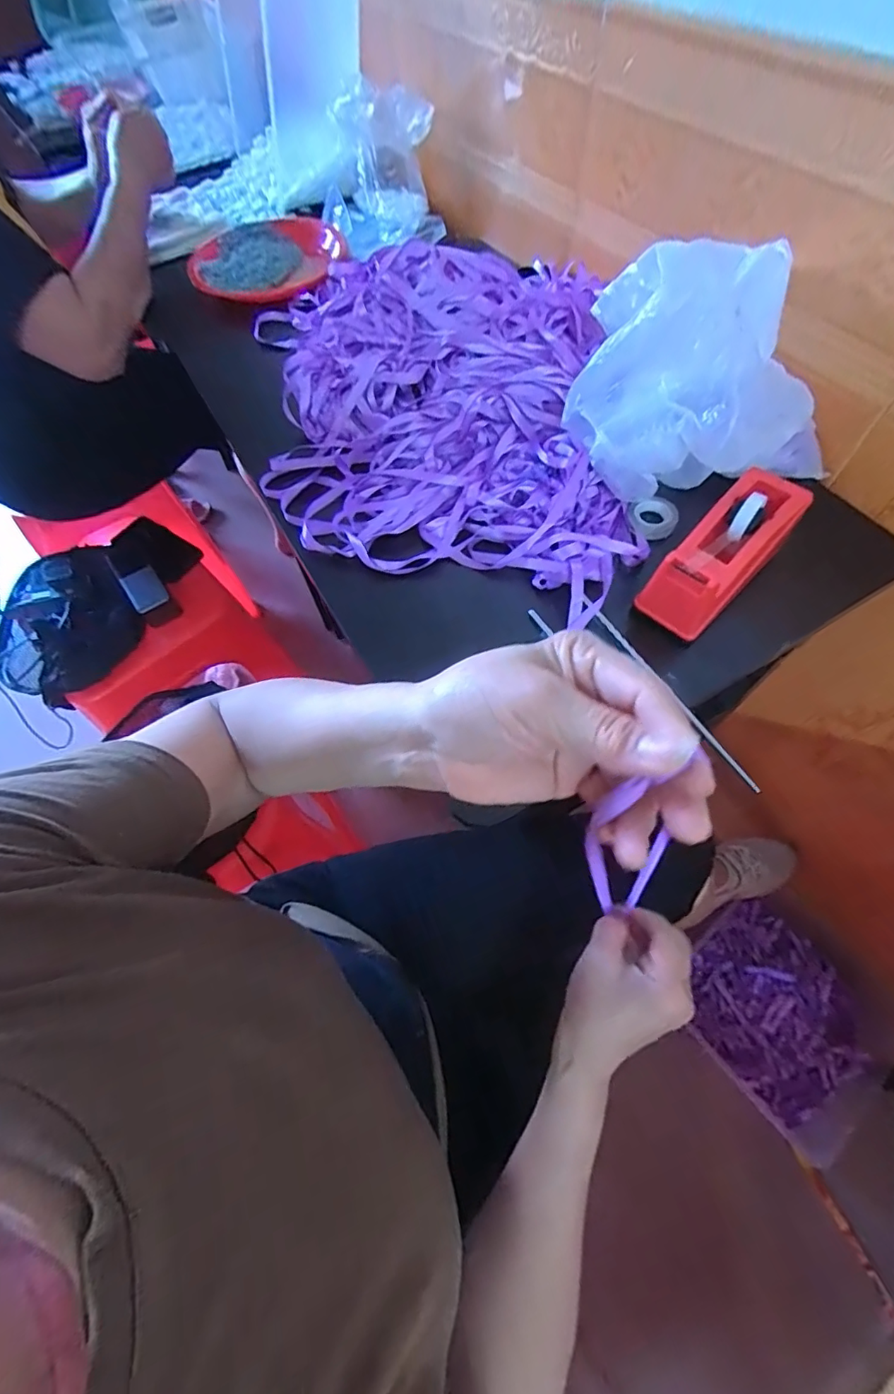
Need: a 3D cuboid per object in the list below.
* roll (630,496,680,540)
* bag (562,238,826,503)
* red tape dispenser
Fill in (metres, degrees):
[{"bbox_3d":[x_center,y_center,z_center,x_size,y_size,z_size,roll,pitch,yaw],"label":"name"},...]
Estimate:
[{"bbox_3d":[0.205,-0.177,0.515,0.043,0.012,0.044,-1,61,3],"label":"roll"},{"bbox_3d":[0.245,-0.274,0.459,0.265,0.162,0.152,0,62,3],"label":"bag"},{"bbox_3d":[0.239,-0.123,0.453,0.155,0.073,0.063,-42,67,-18],"label":"red tape dispenser"}]

